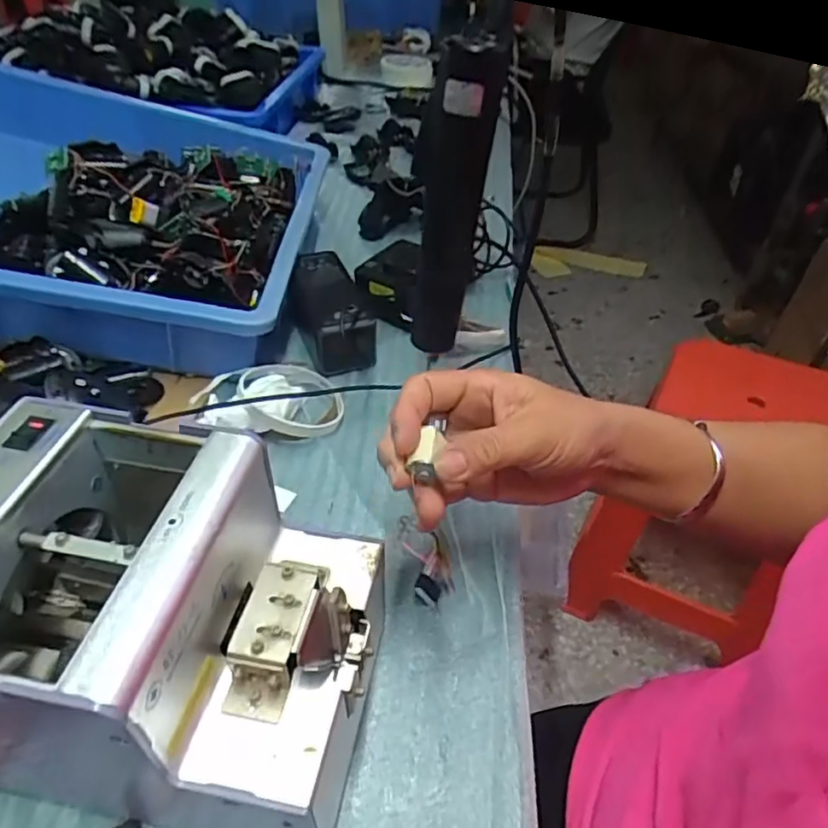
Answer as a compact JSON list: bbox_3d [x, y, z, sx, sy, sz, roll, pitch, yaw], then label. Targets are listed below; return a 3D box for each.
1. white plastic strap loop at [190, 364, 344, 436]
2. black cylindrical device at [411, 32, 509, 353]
[{"bbox_3d":[-0.112,-0.014,0.492,0.105,0.043,0.074,-3,43,-4],"label":"white plastic strap loop"},{"bbox_3d":[0.025,-0.126,0.394,0.032,0.192,0.038,24,47,23],"label":"black cylindrical device"}]

